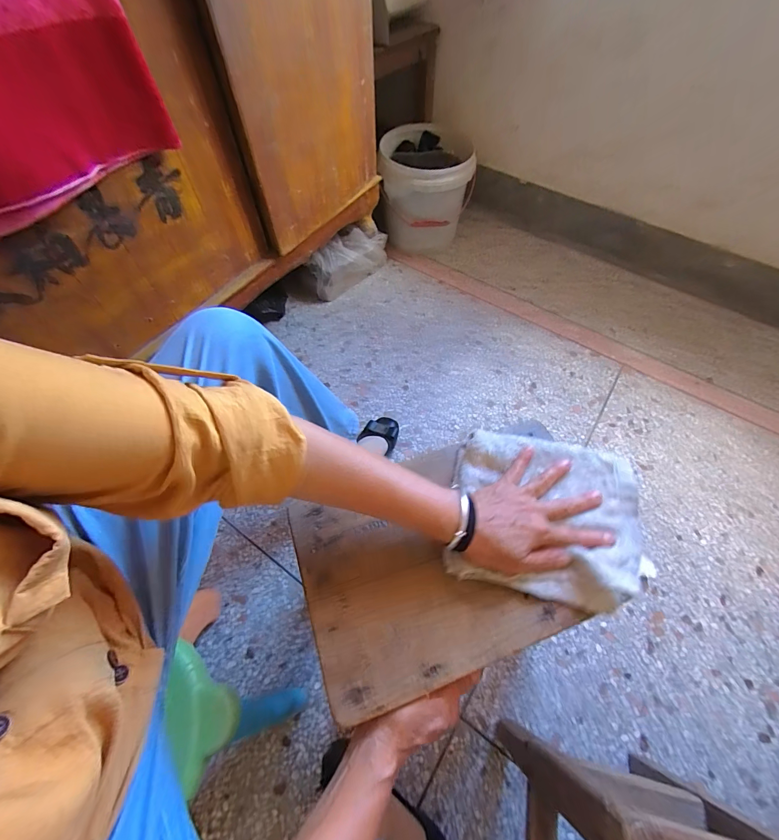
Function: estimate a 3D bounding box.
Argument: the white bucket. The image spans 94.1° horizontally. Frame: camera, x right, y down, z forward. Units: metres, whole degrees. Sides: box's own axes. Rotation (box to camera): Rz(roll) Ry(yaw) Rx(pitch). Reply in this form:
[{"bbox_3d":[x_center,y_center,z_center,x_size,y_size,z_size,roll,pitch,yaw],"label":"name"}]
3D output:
[{"bbox_3d":[0.108,-0.702,1.125,0.262,0.246,0.289,4,58,2],"label":"white bucket"}]

